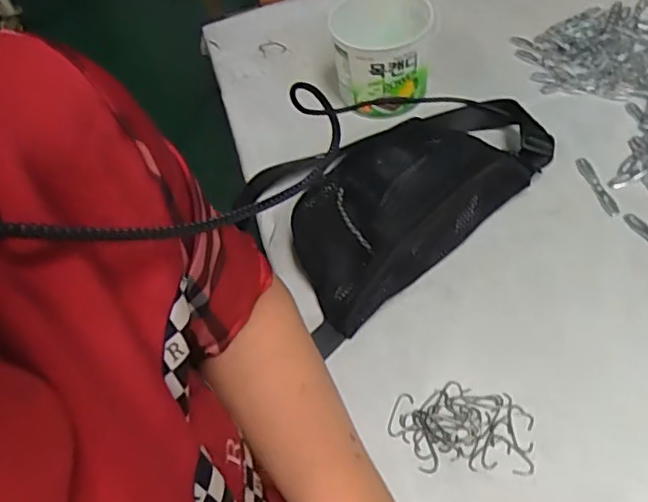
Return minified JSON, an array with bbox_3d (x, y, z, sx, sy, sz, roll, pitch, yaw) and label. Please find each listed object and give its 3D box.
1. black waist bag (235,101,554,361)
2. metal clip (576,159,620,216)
[{"bbox_3d":[0.073,-0.061,0.506,0.276,0.070,0.129,-35,59,-19],"label":"black waist bag"},{"bbox_3d":[0.247,-0.058,0.527,0.013,0.004,0.069,-11,54,-3],"label":"metal clip"}]

